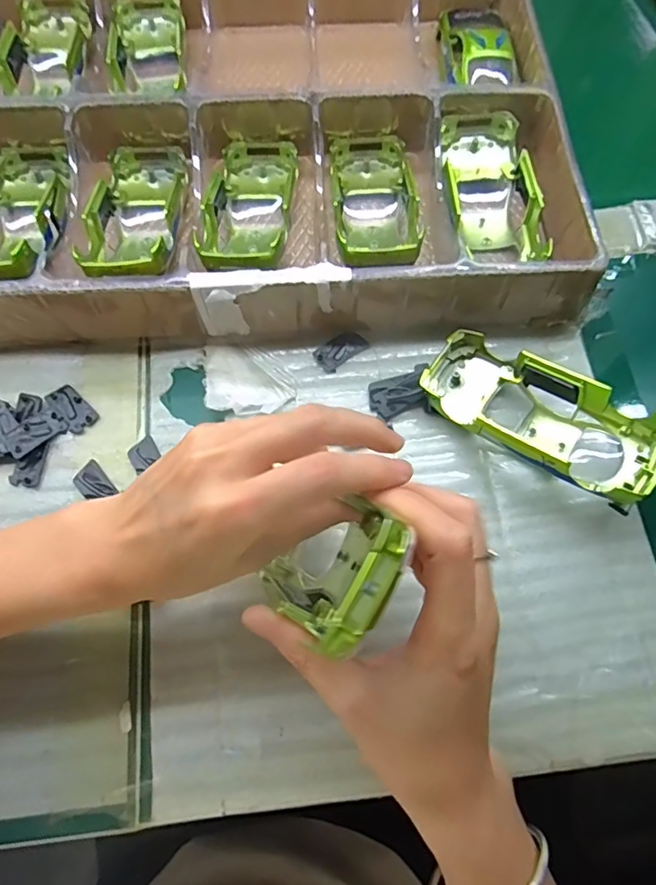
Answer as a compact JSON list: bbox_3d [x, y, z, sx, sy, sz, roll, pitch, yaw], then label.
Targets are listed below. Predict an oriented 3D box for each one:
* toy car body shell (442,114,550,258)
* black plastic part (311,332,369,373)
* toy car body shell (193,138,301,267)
[{"bbox_3d":[0.107,-0.169,0.348,0.056,0.035,0.116,-3,70,-2],"label":"toy car body shell"},{"bbox_3d":[0.009,-0.060,0.330,0.034,0.004,0.019,-38,75,-13],"label":"black plastic part"},{"bbox_3d":[-0.050,-0.153,0.342,0.059,0.039,0.138,3,49,0],"label":"toy car body shell"}]

